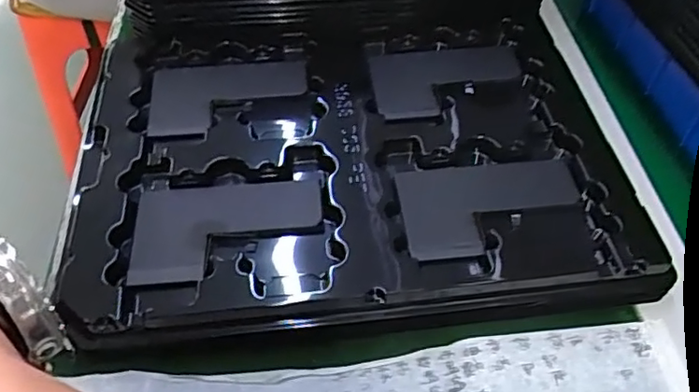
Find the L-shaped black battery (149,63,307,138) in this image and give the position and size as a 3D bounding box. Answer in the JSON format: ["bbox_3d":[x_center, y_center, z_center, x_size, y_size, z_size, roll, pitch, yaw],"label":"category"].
[{"bbox_3d":[-0.076,-0.060,0.372,0.096,0.007,0.062,-4,52,-3],"label":"L-shaped black battery"}]

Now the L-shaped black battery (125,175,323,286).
[{"bbox_3d":[-0.062,0.017,0.307,0.096,0.005,0.058,-4,52,-3],"label":"L-shaped black battery"}]

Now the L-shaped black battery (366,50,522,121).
[{"bbox_3d":[0.062,-0.073,0.378,0.095,0.007,0.060,-4,52,-3],"label":"L-shaped black battery"}]

